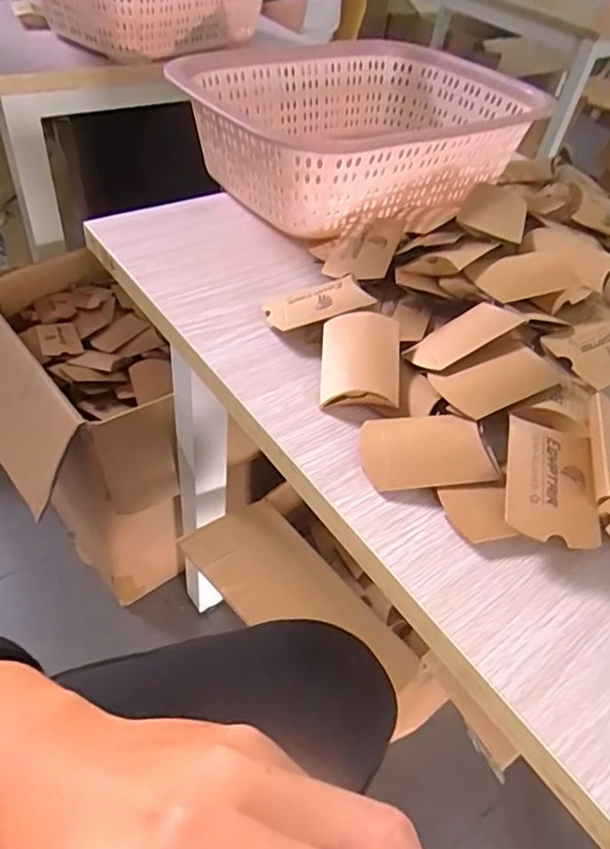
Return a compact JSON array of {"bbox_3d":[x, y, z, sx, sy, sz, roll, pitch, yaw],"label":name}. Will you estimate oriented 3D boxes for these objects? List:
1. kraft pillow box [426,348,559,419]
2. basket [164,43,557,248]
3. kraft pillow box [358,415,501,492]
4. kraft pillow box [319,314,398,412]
[{"bbox_3d":[0.137,-0.029,0.405,0.082,0.017,0.044,-6,49,-15],"label":"kraft pillow box"},{"bbox_3d":[0.063,-0.321,0.640,0.364,0.102,0.290,-24,55,-28],"label":"basket"},{"bbox_3d":[0.078,0.017,0.382,0.080,0.018,0.057,1,47,-9],"label":"kraft pillow box"},{"bbox_3d":[0.041,-0.047,0.430,0.056,0.017,0.084,-3,55,10],"label":"kraft pillow box"}]

